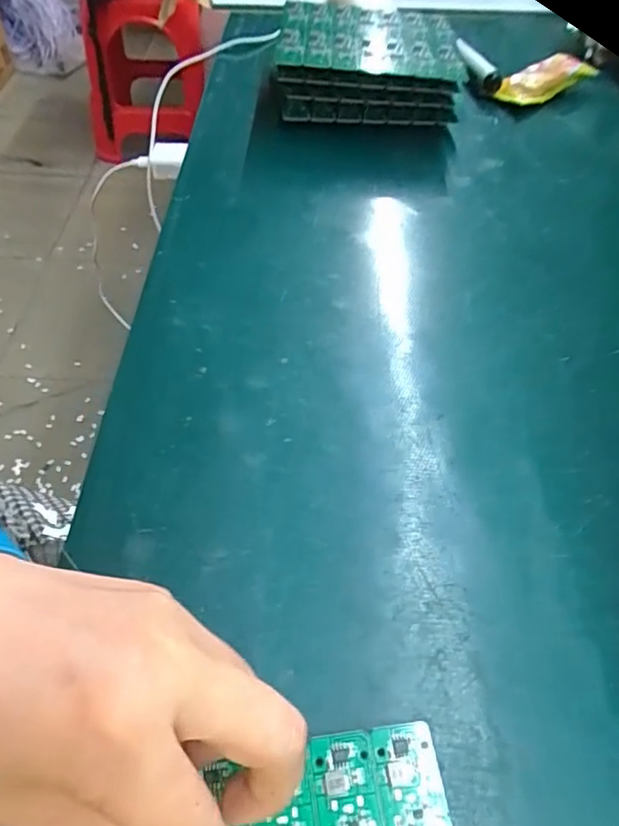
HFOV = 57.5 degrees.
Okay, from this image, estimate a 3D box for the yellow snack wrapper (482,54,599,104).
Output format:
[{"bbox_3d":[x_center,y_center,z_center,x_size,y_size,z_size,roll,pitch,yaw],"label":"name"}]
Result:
[{"bbox_3d":[0.227,-0.334,0.567,0.123,0.022,0.046,-26,58,-22],"label":"yellow snack wrapper"}]

